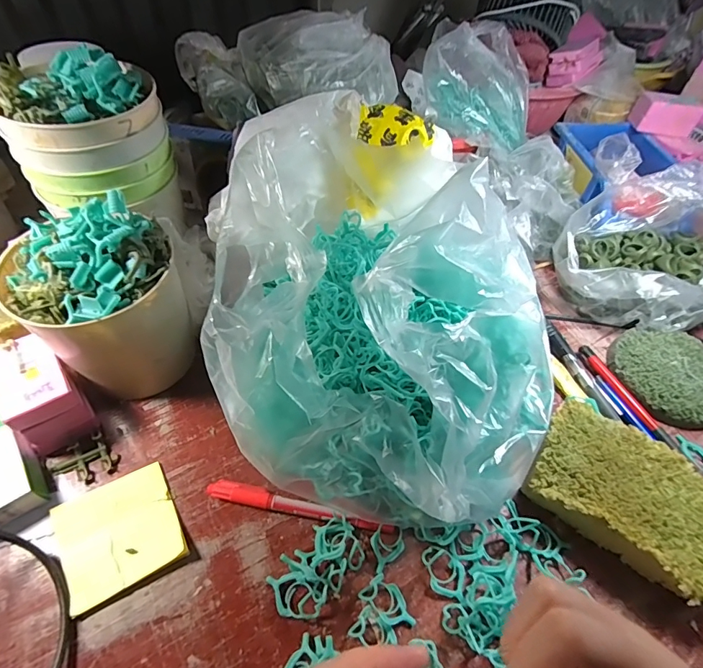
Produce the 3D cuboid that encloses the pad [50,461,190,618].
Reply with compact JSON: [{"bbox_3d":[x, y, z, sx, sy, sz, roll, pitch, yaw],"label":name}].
[{"bbox_3d":[-0.165,0.140,0.298,0.074,0.008,0.076,-24,59,-20],"label":"pad"}]

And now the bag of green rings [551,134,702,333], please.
[{"bbox_3d":[0.329,-0.103,0.453,0.181,0.091,0.197,28,56,16],"label":"bag of green rings"}]

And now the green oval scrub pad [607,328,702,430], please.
[{"bbox_3d":[0.308,0.039,0.401,0.099,0.020,0.097,8,53,2],"label":"green oval scrub pad"}]

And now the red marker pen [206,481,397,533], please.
[{"bbox_3d":[-0.038,0.130,0.312,0.139,0.012,0.013,11,53,5],"label":"red marker pen"}]

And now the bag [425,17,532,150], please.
[{"bbox_3d":[0.165,-0.316,0.528,0.148,0.094,0.123,13,54,6],"label":"bag"}]

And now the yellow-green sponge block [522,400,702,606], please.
[{"bbox_3d":[0.208,0.121,0.318,0.133,0.038,0.094,32,58,18],"label":"yellow-green sponge block"}]

